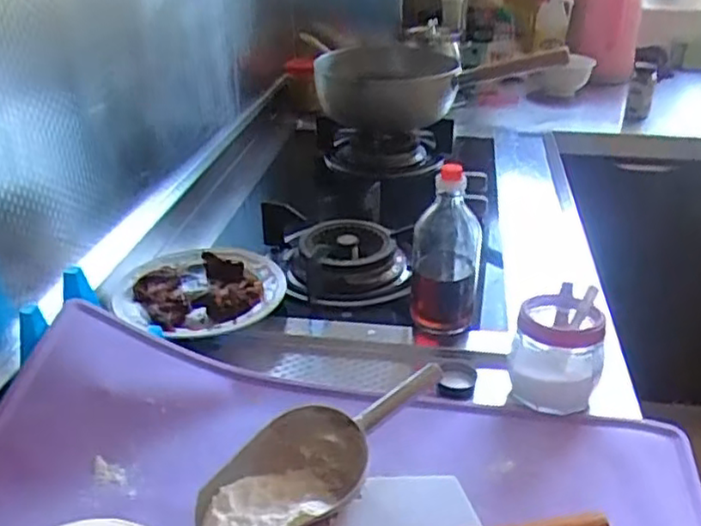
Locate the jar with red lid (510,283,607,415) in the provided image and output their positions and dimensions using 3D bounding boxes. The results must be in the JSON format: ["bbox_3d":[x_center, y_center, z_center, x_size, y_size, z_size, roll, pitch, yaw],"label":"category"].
[{"bbox_3d":[0.201,0.085,0.676,0.082,0.091,0.089,6,30,12],"label":"jar with red lid"}]

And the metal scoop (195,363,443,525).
[{"bbox_3d":[-0.023,0.160,0.579,0.094,0.061,0.237,26,38,38],"label":"metal scoop"}]

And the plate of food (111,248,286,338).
[{"bbox_3d":[-0.174,0.036,0.816,0.194,0.044,0.181,-26,38,-37],"label":"plate of food"}]

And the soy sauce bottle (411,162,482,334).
[{"bbox_3d":[0.104,-0.010,0.751,0.070,0.187,0.059,3,30,6],"label":"soy sauce bottle"}]

